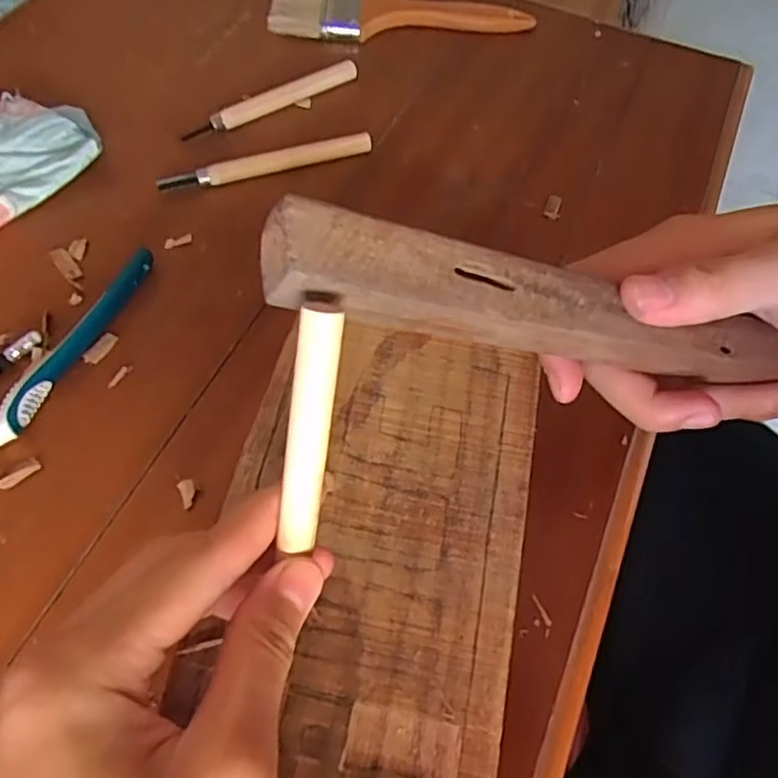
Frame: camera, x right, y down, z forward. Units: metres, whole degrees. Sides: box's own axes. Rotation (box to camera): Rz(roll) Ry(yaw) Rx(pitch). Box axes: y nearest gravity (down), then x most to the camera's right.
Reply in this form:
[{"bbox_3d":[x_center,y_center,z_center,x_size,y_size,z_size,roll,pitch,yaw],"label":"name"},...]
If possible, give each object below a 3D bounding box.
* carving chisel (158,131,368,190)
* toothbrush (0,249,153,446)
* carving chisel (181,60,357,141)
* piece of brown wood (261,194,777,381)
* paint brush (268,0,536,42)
[{"bbox_3d":[-0.072,-0.134,0.383,0.127,0.013,0.011,-15,62,-12],"label":"carving chisel"},{"bbox_3d":[-0.167,0.002,0.298,0.017,0.013,0.185,24,61,10],"label":"toothbrush"},{"bbox_3d":[-0.075,-0.188,0.414,0.123,0.015,0.016,-27,65,-18],"label":"carving chisel"},{"bbox_3d":[0.103,-0.017,0.222,0.293,0.015,0.026,8,57,-23],"label":"piece of brown wood"},{"bbox_3d":[0.008,-0.284,0.472,0.187,0.013,0.066,-2,60,-5],"label":"paint brush"}]

